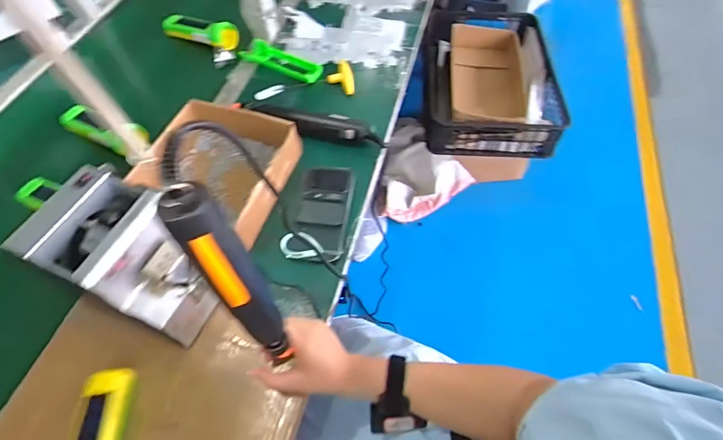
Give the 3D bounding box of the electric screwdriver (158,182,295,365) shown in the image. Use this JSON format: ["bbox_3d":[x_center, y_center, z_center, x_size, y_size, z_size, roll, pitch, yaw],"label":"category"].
[{"bbox_3d":[-0.096,0.062,0.329,0.035,0.242,0.036,3,51,10],"label":"electric screwdriver"}]

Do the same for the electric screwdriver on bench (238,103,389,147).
[{"bbox_3d":[-0.069,-0.154,0.683,0.222,0.042,0.040,13,59,10],"label":"electric screwdriver on bench"}]

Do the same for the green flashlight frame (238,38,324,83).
[{"bbox_3d":[-0.158,-0.312,0.798,0.176,0.022,0.053,28,62,19],"label":"green flashlight frame"}]

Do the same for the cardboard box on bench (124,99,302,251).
[{"bbox_3d":[-0.221,-0.075,0.618,0.199,0.060,0.212,12,58,10],"label":"cardboard box on bench"}]

